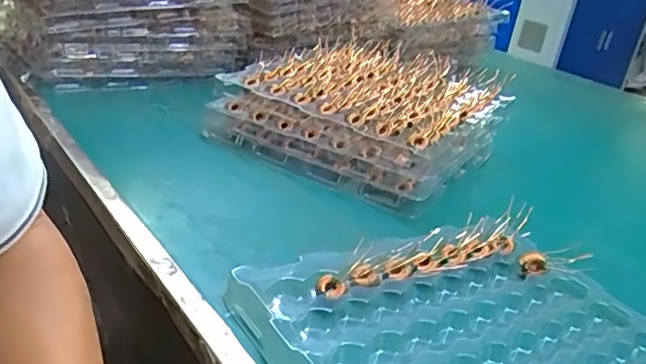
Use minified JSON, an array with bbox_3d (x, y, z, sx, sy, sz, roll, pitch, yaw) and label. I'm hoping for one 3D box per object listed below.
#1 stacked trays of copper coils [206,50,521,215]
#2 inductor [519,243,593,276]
[{"bbox_3d":[0.059,-0.098,0.726,0.278,0.067,0.311,24,29,26],"label":"stacked trays of copper coils"},{"bbox_3d":[0.207,0.070,0.499,0.058,0.019,0.027,5,26,-10],"label":"inductor"}]

